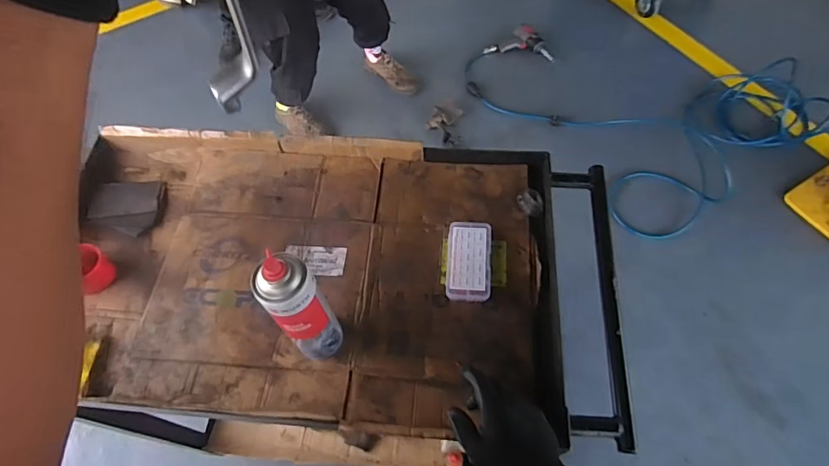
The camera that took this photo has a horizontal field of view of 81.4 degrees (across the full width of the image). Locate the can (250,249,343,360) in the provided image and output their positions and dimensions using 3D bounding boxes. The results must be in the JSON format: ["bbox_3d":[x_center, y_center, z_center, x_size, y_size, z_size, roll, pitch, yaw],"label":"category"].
[{"bbox_3d":[-0.140,0.099,0.607,0.063,0.220,0.062,-1,61,2],"label":"can"}]

